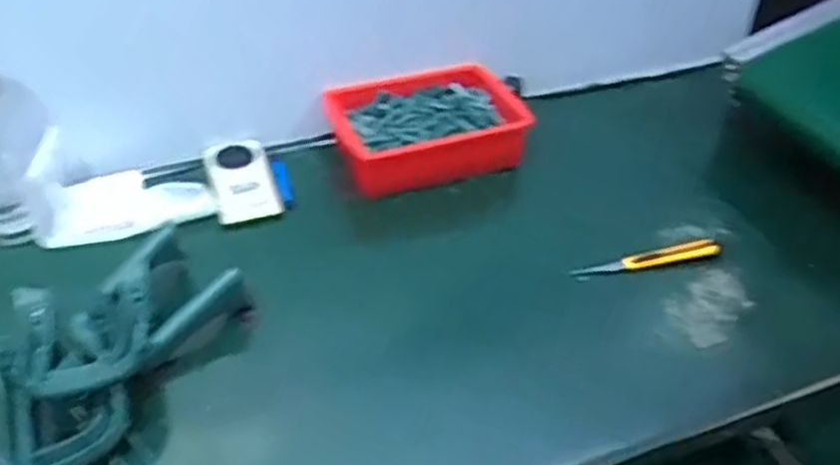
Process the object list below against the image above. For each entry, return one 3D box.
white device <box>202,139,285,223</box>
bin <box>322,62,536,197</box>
[{"bbox_3d":[-0.232,-0.072,1.028,0.082,0.030,0.153,-12,39,-16],"label":"white device"},{"bbox_3d":[0.009,-0.145,1.089,0.266,0.082,0.188,-8,38,-11],"label":"bin"}]

